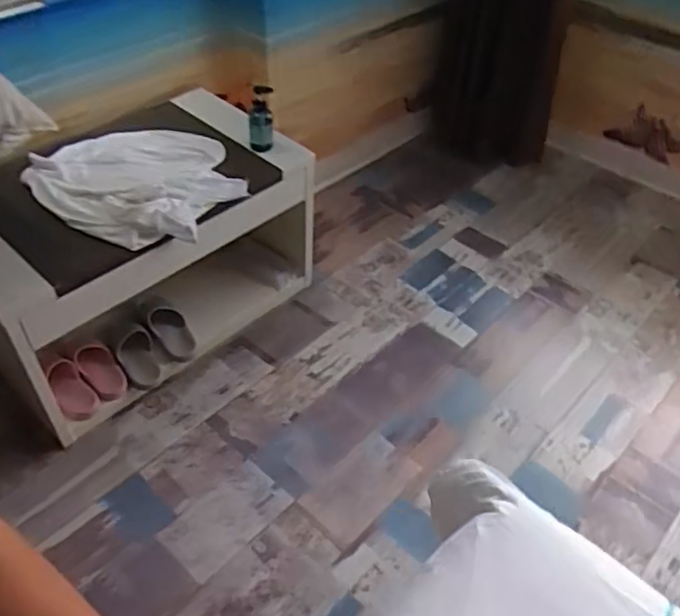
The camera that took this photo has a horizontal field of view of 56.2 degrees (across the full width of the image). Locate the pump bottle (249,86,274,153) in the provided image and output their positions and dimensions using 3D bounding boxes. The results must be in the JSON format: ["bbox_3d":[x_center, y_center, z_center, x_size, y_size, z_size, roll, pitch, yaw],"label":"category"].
[{"bbox_3d":[-0.194,-0.467,1.547,0.062,0.153,0.070,-5,45,-7],"label":"pump bottle"}]

